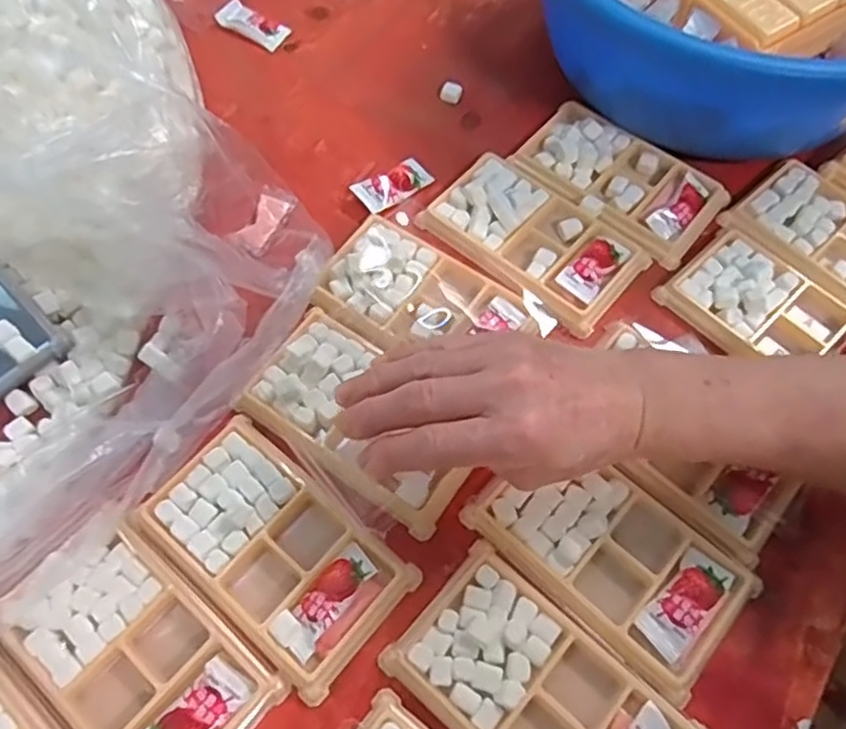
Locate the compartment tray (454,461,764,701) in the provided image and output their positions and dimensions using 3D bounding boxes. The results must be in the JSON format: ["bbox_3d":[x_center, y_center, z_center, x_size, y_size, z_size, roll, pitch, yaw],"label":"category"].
[{"bbox_3d":[0.099,0.096,0.360,0.135,0.010,0.079,39,69,18],"label":"compartment tray"}]

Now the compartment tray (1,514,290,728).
[{"bbox_3d":[-0.138,0.141,0.332,0.128,0.013,0.079,39,69,18],"label":"compartment tray"}]

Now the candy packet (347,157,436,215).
[{"bbox_3d":[-0.019,-0.124,0.473,0.055,0.011,0.032,-35,68,-16],"label":"candy packet"}]

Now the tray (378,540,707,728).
[{"bbox_3d":[0.057,0.158,0.326,0.138,0.013,0.078,38,69,18],"label":"tray"}]

